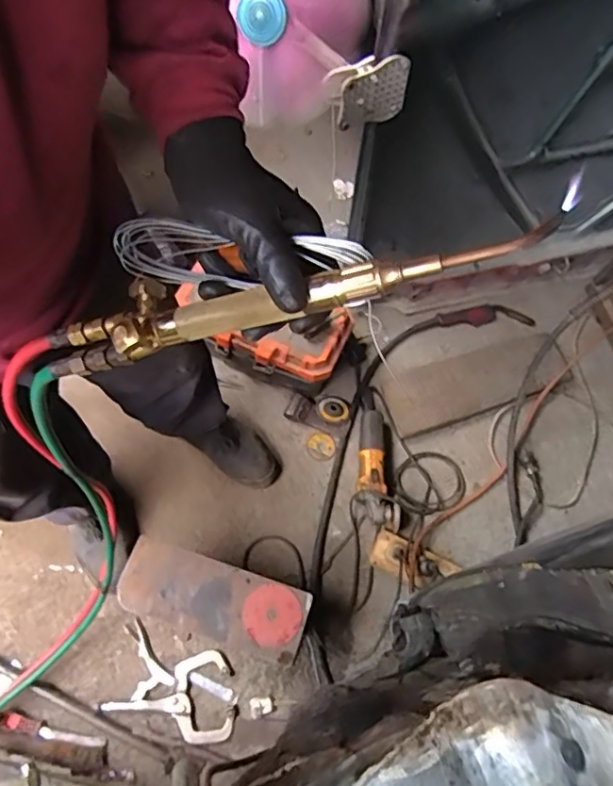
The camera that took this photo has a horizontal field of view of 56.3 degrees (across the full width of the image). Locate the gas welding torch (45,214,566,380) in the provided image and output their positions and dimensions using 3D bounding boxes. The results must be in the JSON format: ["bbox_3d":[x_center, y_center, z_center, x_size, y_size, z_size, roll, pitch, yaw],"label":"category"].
[{"bbox_3d":[-0.034,-0.075,0.413,0.392,0.040,0.058,-10,64,19],"label":"gas welding torch"}]

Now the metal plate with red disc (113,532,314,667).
[{"bbox_3d":[-0.160,0.353,0.982,0.316,0.016,0.123,18,67,3],"label":"metal plate with red disc"}]

